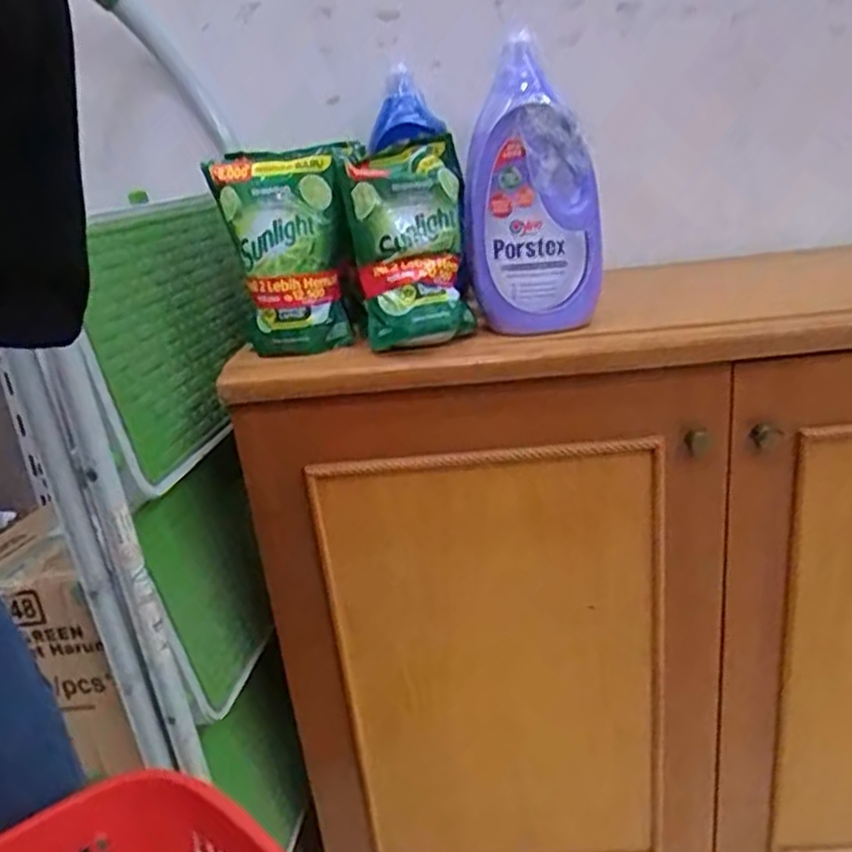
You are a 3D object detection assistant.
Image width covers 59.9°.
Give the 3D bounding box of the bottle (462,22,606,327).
[{"bbox_3d":[0.097,-0.221,0.705,0.123,0.243,0.081,7,25,29],"label":"bottle"}]

